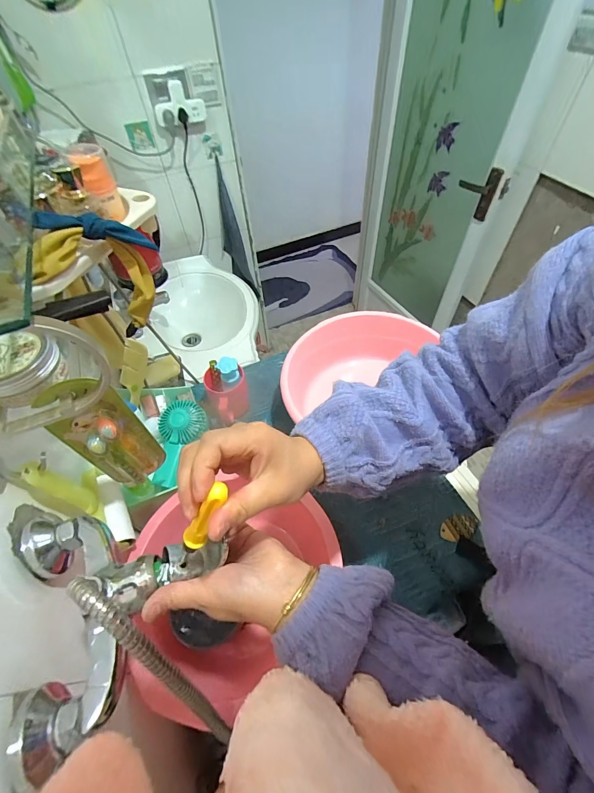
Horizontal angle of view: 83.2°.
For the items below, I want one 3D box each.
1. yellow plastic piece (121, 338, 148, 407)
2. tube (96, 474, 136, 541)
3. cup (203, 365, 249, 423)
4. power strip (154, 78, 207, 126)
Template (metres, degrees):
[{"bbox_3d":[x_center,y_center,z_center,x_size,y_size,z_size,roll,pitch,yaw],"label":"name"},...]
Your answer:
[{"bbox_3d":[-0.306,-0.049,0.630,0.029,0.132,0.034,33,32,25],"label":"yellow plastic piece"},{"bbox_3d":[-0.245,0.146,0.449,0.020,0.028,0.101,-29,57,-16],"label":"tube"},{"bbox_3d":[-0.138,-0.001,0.697,0.082,0.102,0.095,-22,55,-12],"label":"cup"},{"bbox_3d":[-0.341,-0.864,0.985,0.149,0.101,0.039,-29,57,-17],"label":"power strip"}]

